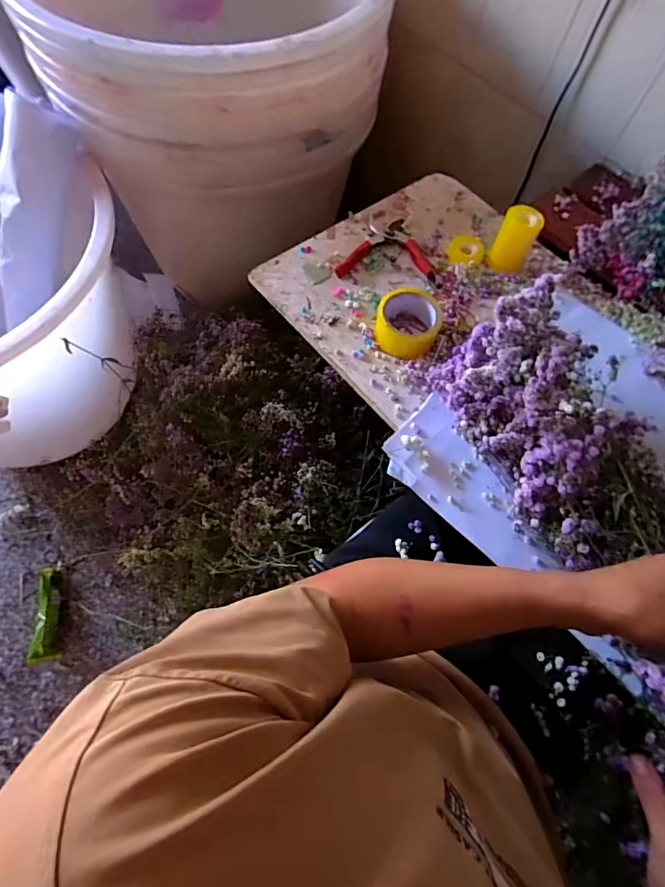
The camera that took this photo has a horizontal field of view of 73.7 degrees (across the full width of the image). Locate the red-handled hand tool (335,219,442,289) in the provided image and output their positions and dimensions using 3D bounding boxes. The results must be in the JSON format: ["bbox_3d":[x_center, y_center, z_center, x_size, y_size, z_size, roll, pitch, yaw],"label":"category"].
[{"bbox_3d":[0.098,-0.337,0.768,0.172,0.017,0.143,6,65,-2],"label":"red-handled hand tool"}]

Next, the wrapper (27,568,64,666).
[{"bbox_3d":[-0.646,0.383,1.010,0.051,0.047,0.209,-10,67,-9],"label":"wrapper"}]

